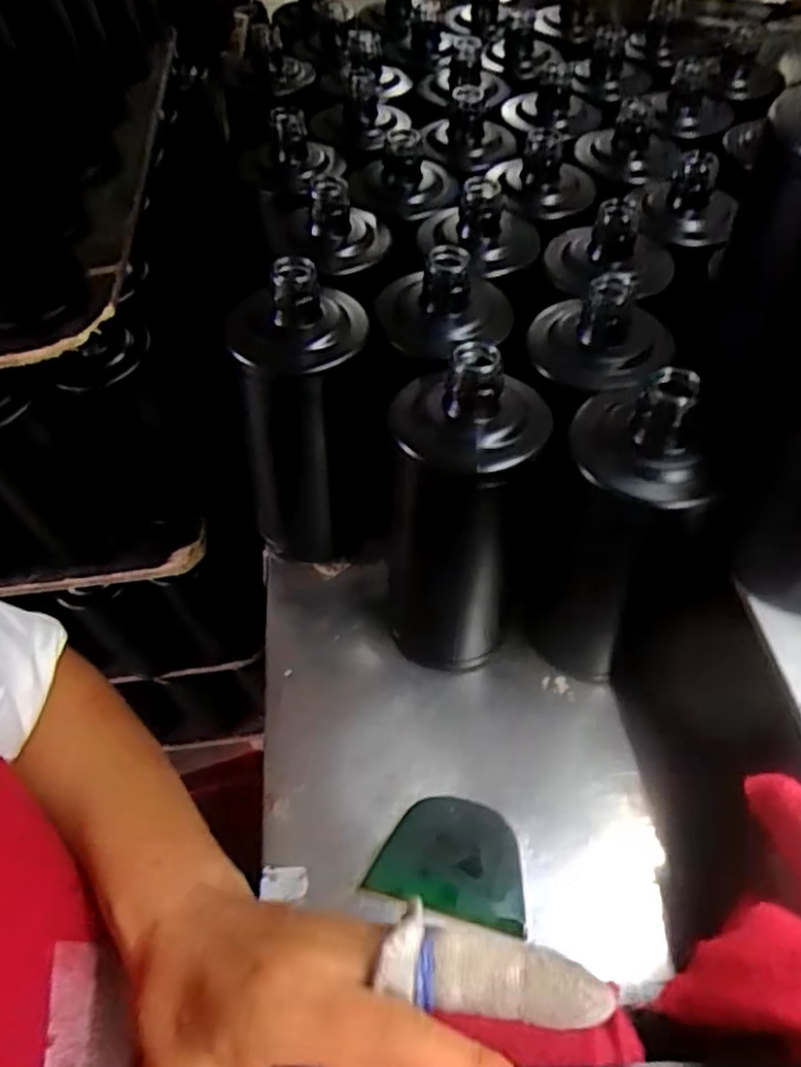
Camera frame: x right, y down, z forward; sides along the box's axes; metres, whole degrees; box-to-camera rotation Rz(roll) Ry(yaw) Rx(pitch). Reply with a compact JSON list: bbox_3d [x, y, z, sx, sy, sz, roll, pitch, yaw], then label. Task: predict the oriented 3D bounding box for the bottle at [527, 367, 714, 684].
[{"bbox_3d":[0.108,0.006,0.374,0.065,0.198,0.065,17,54,13],"label":"bottle"}]

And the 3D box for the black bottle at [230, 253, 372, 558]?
[{"bbox_3d":[-0.058,-0.069,0.436,0.077,0.194,0.066,-3,52,-2],"label":"black bottle"}]

